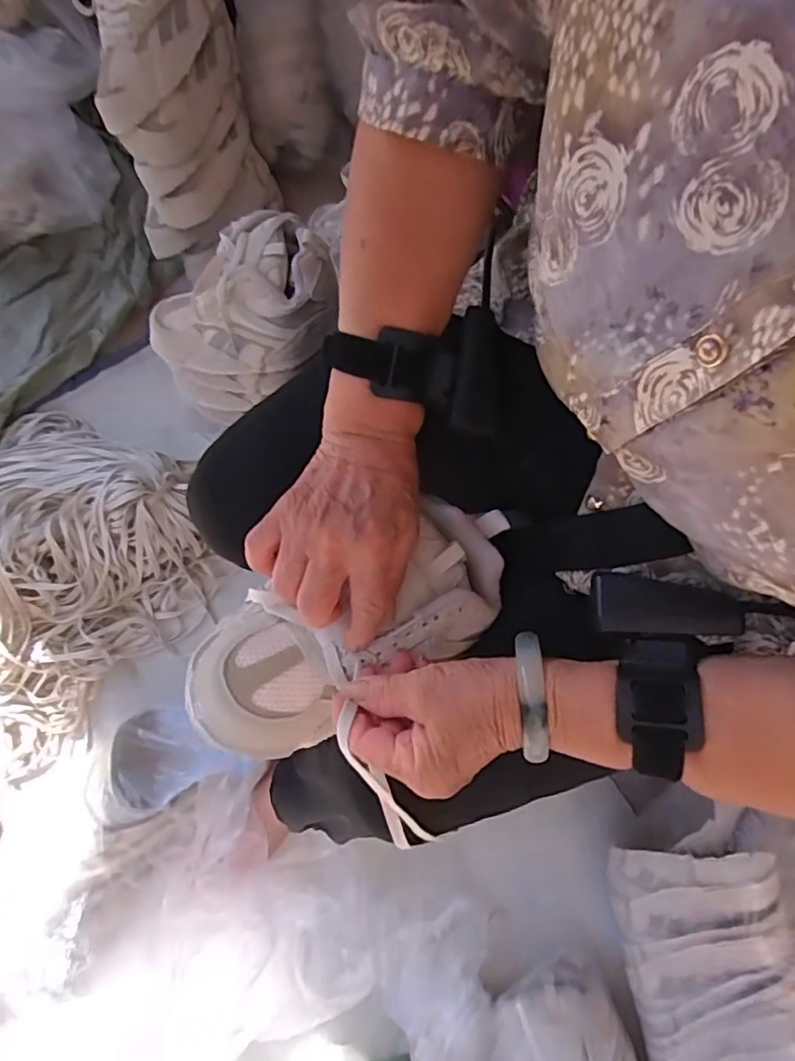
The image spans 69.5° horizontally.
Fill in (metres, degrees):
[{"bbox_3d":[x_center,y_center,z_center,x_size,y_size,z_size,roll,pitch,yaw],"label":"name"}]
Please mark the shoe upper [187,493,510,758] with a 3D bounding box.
[{"bbox_3d":[-0.023,0.059,0.373,0.230,0.049,0.097,-28,80,-11],"label":"shoe upper"}]

